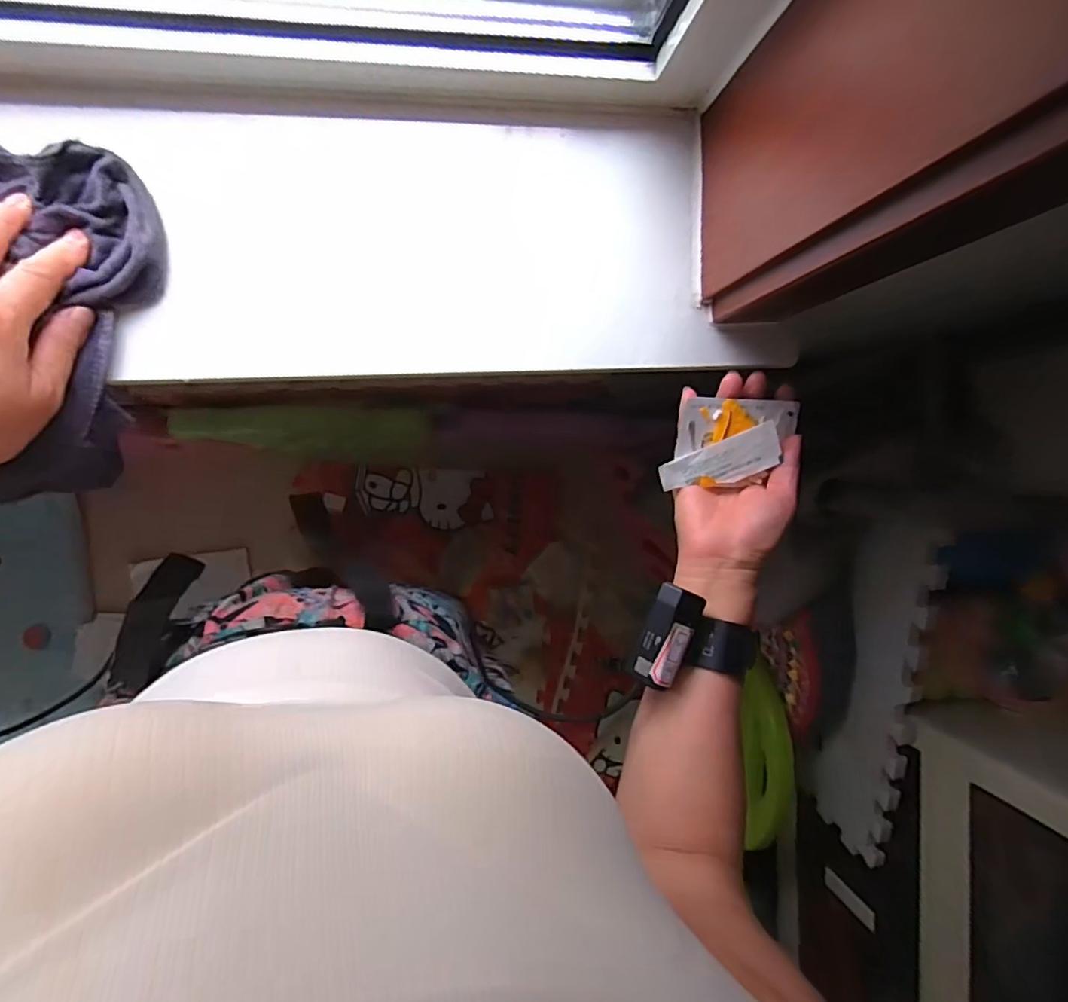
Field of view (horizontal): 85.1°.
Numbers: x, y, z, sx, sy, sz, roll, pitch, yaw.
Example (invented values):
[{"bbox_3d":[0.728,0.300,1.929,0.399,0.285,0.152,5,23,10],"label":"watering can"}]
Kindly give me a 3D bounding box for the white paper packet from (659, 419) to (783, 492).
[{"bbox_3d":[0.143,-0.030,0.446,0.094,0.007,0.034,-17,96,-2],"label":"white paper packet"}]

